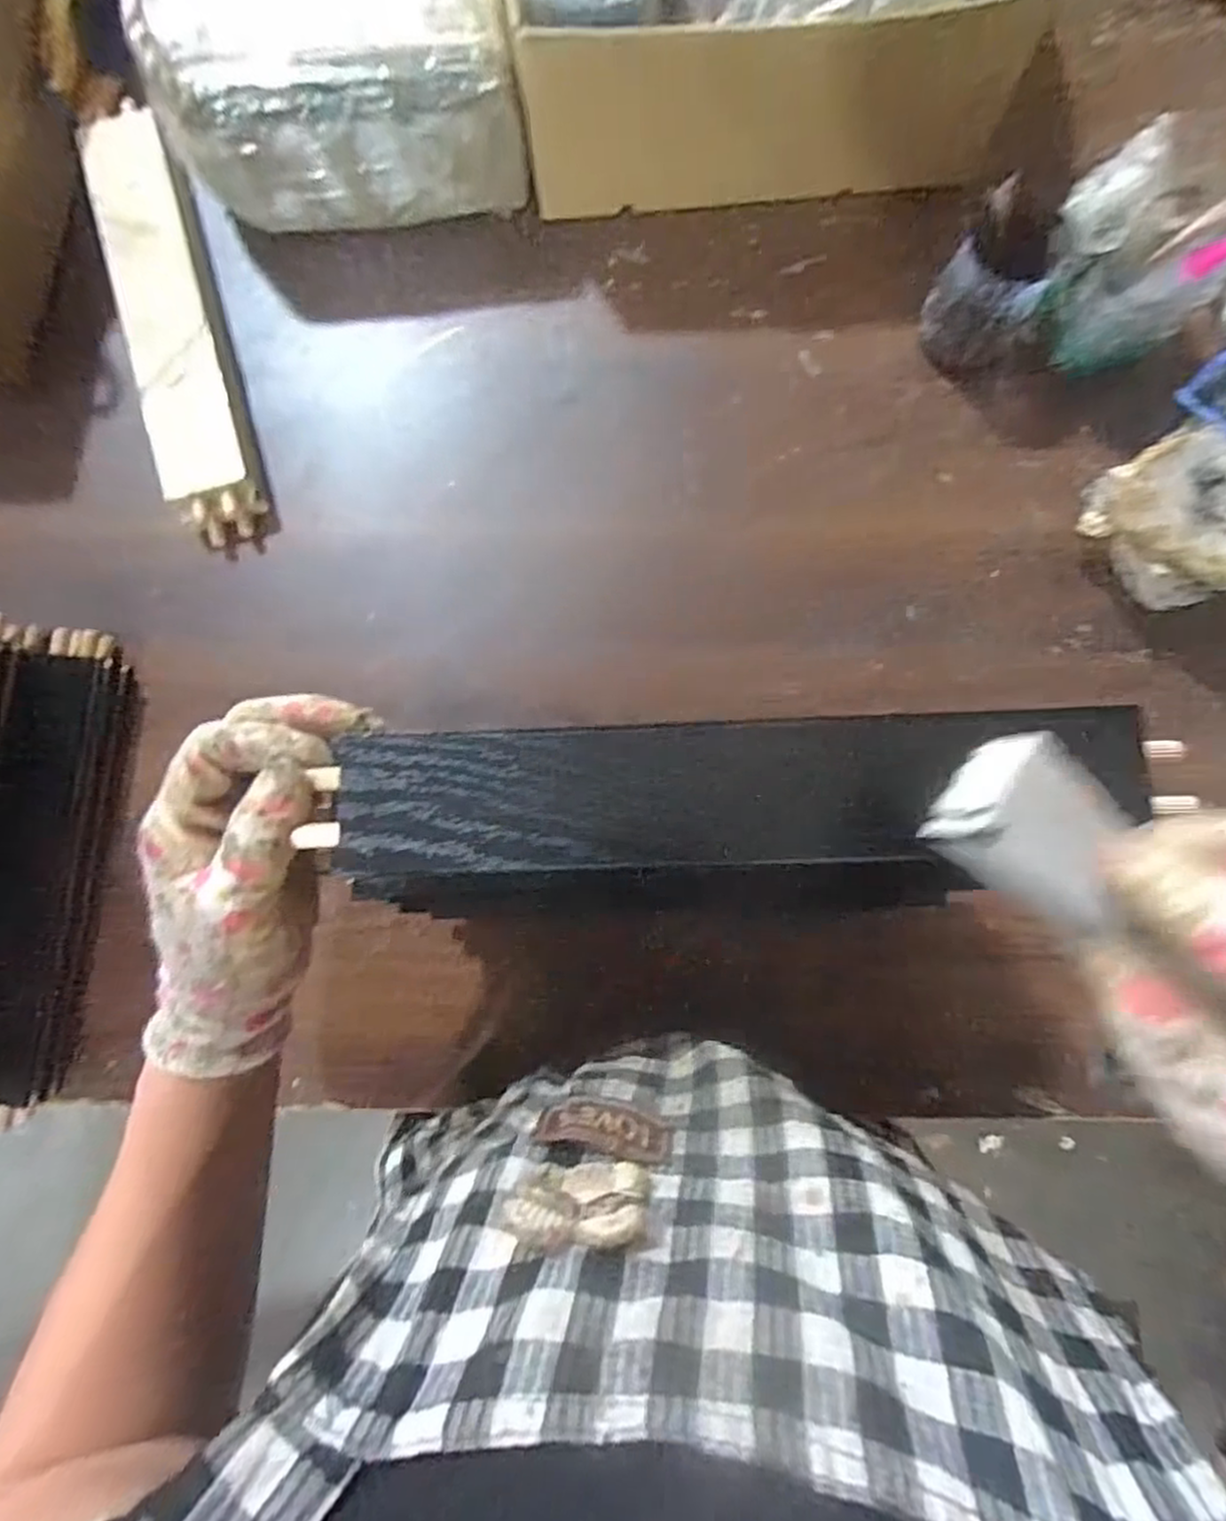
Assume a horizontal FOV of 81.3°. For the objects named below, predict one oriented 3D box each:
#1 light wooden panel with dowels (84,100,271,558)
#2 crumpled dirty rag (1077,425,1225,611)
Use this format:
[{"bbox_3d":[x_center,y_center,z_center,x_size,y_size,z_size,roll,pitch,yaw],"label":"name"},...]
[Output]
[{"bbox_3d":[-0.302,-0.296,0.496,0.058,0.045,0.299,-16,85,0],"label":"light wooden panel with dowels"},{"bbox_3d":[0.365,-0.153,0.454,0.116,0.078,0.093,28,86,3],"label":"crumpled dirty rag"}]

